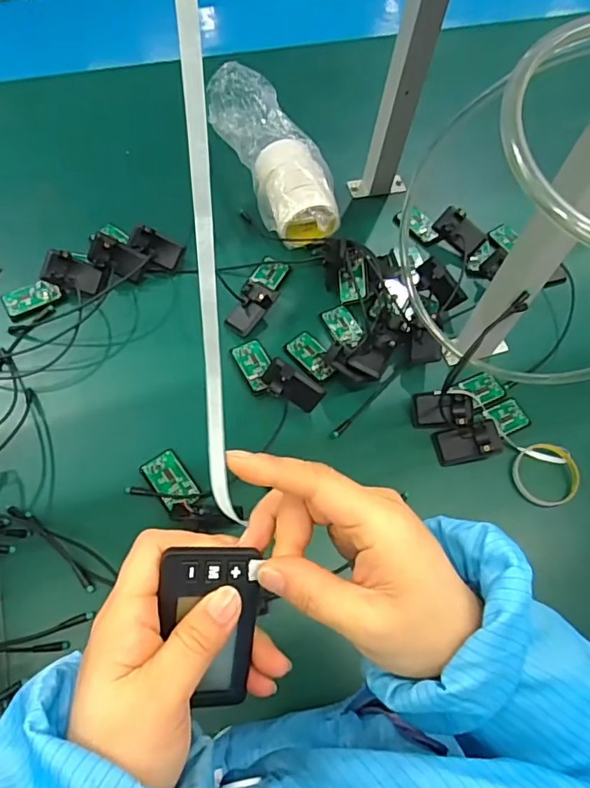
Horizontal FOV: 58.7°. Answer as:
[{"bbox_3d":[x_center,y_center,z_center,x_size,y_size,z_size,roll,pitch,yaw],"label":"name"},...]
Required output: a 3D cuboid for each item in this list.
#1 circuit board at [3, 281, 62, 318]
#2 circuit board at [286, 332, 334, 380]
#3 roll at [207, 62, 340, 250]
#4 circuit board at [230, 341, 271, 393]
[{"bbox_3d":[-0.379,-0.139,0.756,0.075,0.010,0.043,-29,68,-17],"label":"circuit board"},{"bbox_3d":[0.024,-0.056,0.744,0.041,0.011,0.079,-33,62,-20],"label":"circuit board"},{"bbox_3d":[-0.035,-0.398,0.868,0.126,0.095,0.390,-19,65,-12],"label":"roll"},{"bbox_3d":[-0.055,-0.040,0.730,0.047,0.008,0.082,-24,66,-15],"label":"circuit board"}]

